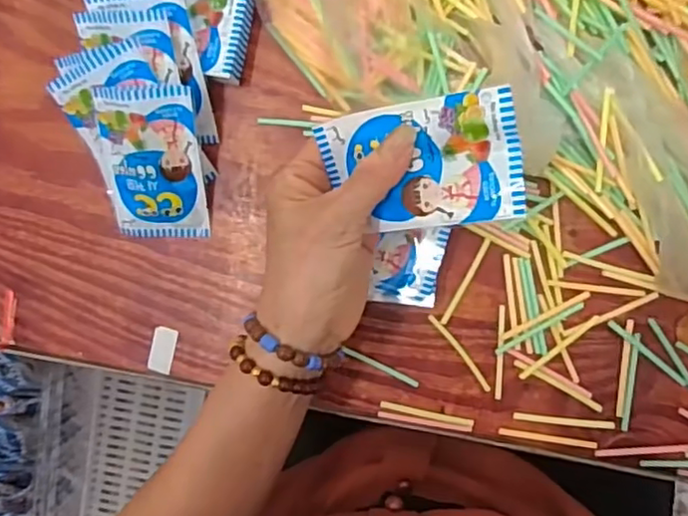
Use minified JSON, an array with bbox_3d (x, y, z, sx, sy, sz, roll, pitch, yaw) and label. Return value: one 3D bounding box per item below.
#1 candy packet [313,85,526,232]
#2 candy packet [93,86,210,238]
[{"bbox_3d":[0.039,-0.047,0.323,0.098,0.011,0.063,-6,101,28],"label":"candy packet"},{"bbox_3d":[-0.128,-0.061,0.424,0.064,0.015,0.102,-2,117,2],"label":"candy packet"}]

